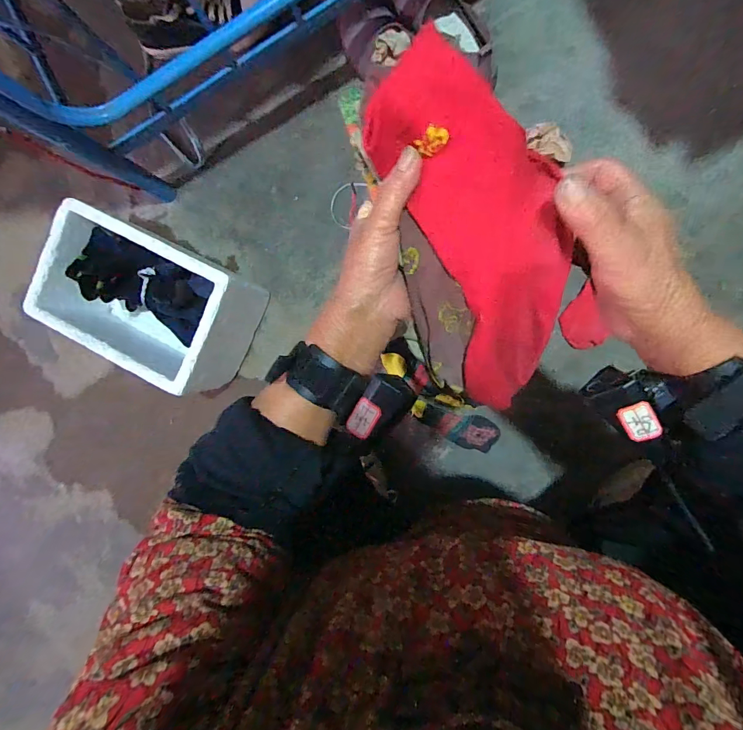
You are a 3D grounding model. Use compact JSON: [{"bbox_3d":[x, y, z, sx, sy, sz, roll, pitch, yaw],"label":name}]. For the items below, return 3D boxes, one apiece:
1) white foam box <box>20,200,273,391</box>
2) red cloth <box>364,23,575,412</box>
[{"bbox_3d":[-0.337,-0.101,0.610,0.285,0.147,0.185,27,95,7],"label":"white foam box"},{"bbox_3d":[0.082,-0.080,0.273,0.100,0.043,0.249,-22,110,6],"label":"red cloth"}]

